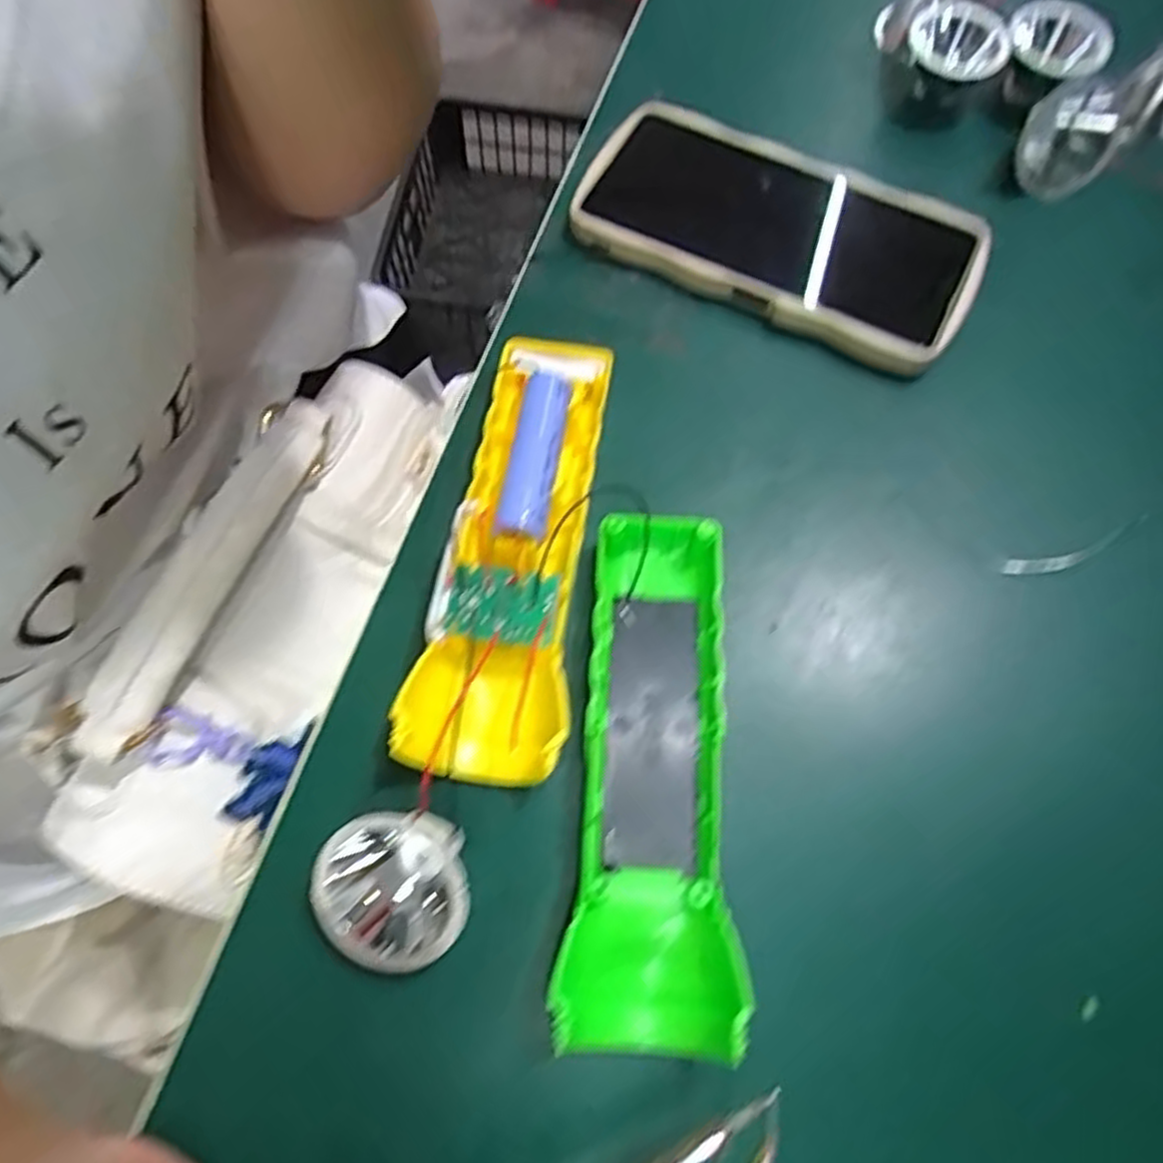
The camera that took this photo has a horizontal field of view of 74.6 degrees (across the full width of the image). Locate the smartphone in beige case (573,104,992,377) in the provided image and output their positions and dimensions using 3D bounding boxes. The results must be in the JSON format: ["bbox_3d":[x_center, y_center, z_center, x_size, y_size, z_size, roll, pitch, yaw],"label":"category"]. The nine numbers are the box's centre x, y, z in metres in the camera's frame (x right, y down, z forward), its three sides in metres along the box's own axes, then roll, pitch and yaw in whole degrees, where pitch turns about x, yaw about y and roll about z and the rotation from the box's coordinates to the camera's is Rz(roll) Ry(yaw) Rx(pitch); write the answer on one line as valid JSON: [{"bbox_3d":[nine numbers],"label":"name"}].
[{"bbox_3d":[0.084,-0.152,0.327,0.165,0.018,0.081,27,70,8],"label":"smartphone in beige case"}]

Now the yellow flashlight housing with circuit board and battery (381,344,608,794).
[{"bbox_3d":[-0.020,-0.015,0.268,0.051,0.031,0.163,11,69,2],"label":"yellow flashlight housing with circuit board and battery"}]

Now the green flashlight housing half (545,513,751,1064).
[{"bbox_3d":[0.021,0.055,0.240,0.049,0.024,0.161,2,69,-1],"label":"green flashlight housing half"}]

